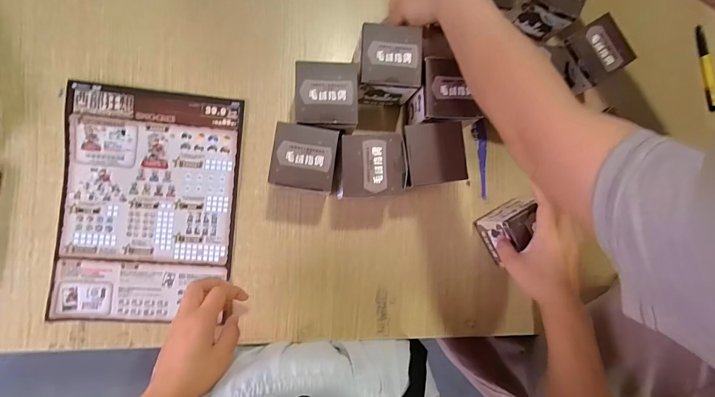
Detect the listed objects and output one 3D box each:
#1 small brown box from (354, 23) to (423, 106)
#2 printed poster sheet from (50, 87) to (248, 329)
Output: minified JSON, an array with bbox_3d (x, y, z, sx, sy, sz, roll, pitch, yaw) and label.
[{"bbox_3d":[0.032,-0.165,0.466,0.075,0.093,0.075,1,87,-8],"label":"small brown box"},{"bbox_3d":[-0.263,0.008,0.466,0.203,0.010,0.288,4,88,-8],"label":"printed poster sheet"}]

